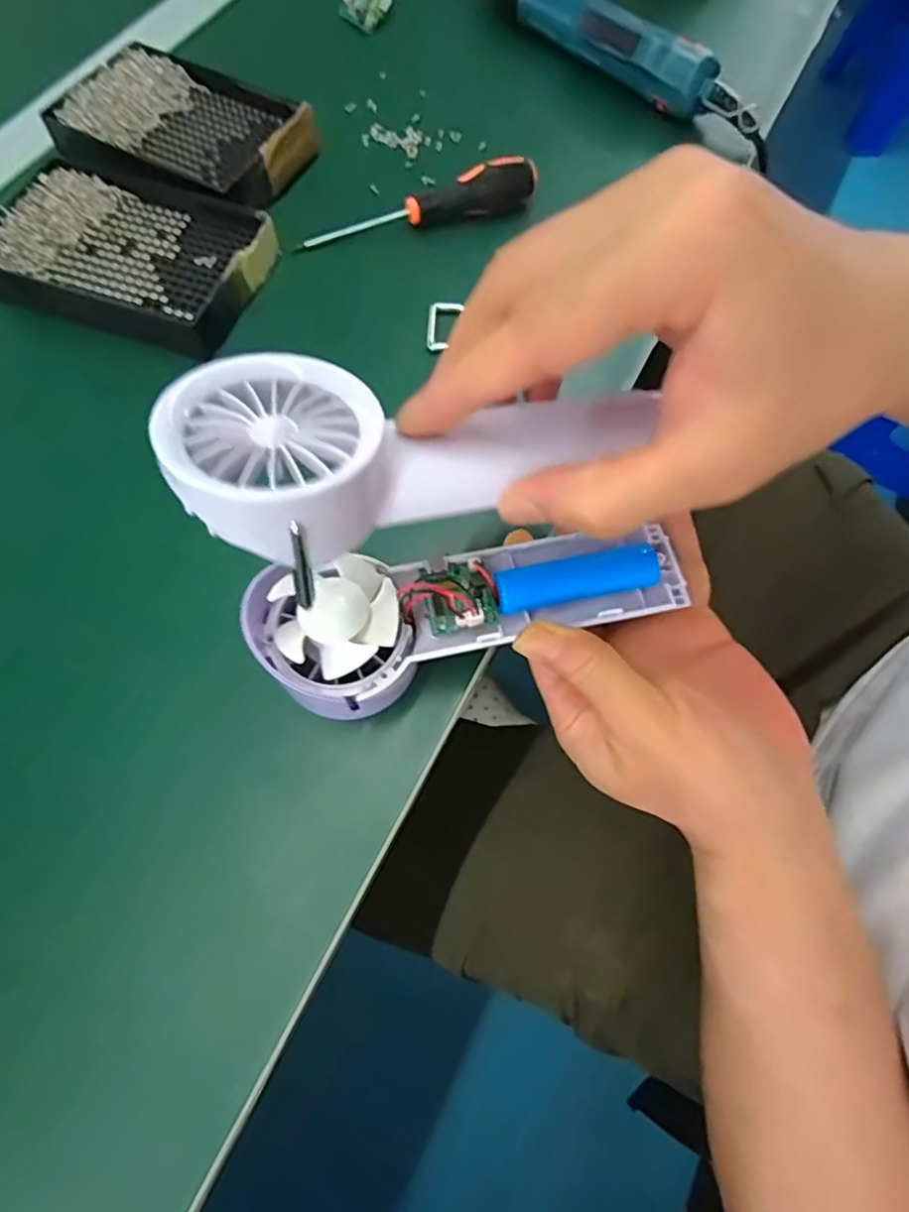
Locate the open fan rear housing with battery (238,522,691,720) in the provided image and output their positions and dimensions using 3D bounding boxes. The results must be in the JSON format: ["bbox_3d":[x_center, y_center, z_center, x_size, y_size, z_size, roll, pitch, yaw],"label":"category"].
[{"bbox_3d":[0.008,0.000,0.251,0.171,0.030,0.055,-12,69,-10],"label":"open fan rear housing with battery"}]

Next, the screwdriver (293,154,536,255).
[{"bbox_3d":[-0.020,-0.233,0.363,0.141,0.021,0.018,-17,70,-9],"label":"screwdriver"}]

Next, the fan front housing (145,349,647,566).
[{"bbox_3d":[-0.007,-0.054,0.199,0.157,0.023,0.065,-10,68,-24],"label":"fan front housing"}]

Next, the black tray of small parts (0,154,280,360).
[{"bbox_3d":[-0.177,-0.191,0.342,0.138,0.021,0.092,18,69,5],"label":"black tray of small parts"}]

